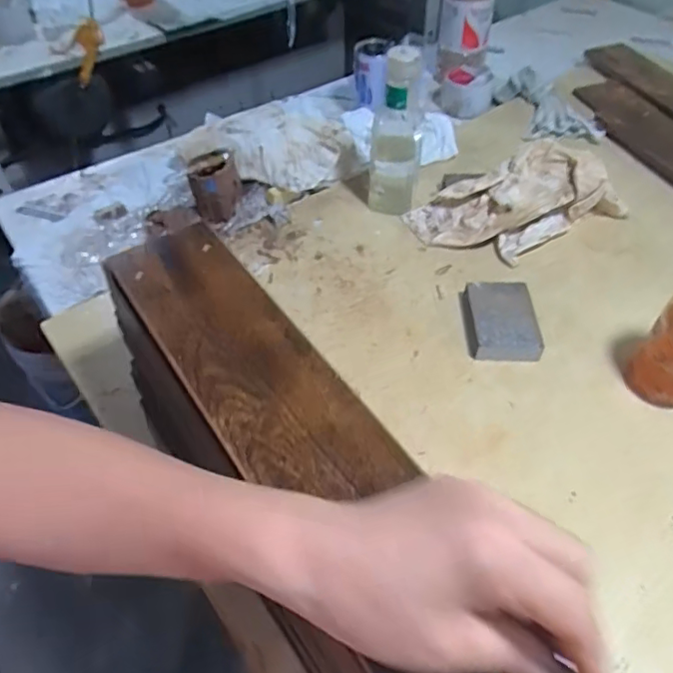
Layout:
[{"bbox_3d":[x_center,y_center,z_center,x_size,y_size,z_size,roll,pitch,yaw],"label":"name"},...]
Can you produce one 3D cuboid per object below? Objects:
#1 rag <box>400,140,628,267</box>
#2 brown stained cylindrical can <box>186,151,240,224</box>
[{"bbox_3d":[0.235,-0.179,0.715,0.269,0.088,0.134,-13,51,-8],"label":"rag"},{"bbox_3d":[-0.163,-0.203,0.751,0.062,0.074,0.064,-1,50,1],"label":"brown stained cylindrical can"}]

